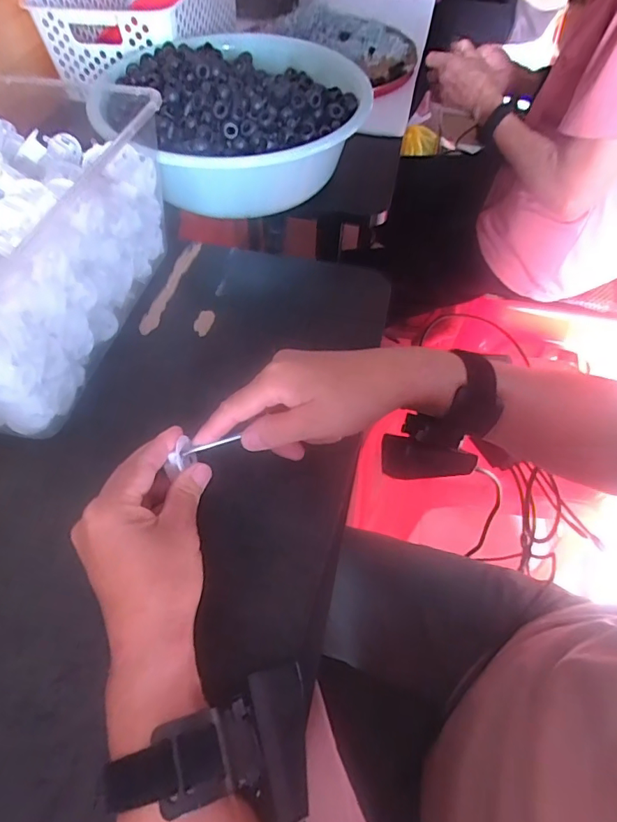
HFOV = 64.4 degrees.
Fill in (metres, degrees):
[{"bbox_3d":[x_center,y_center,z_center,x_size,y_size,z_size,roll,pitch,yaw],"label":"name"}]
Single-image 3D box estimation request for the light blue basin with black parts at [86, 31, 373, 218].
[{"bbox_3d":[-0.079,-0.331,0.547,0.271,0.135,0.287,1,55,-2],"label":"light blue basin with black parts"}]

